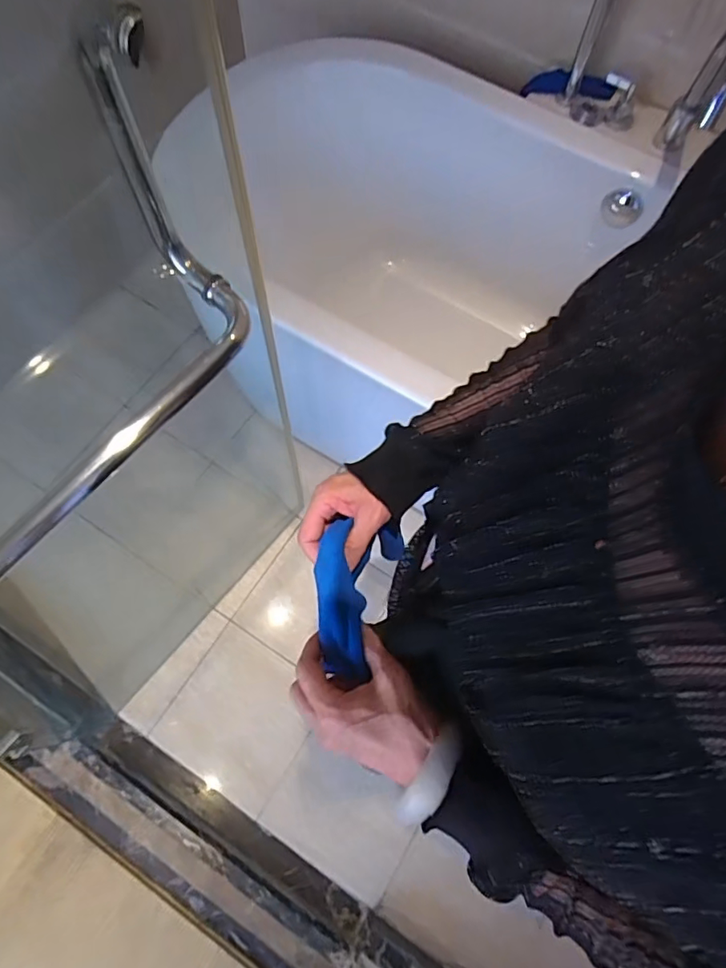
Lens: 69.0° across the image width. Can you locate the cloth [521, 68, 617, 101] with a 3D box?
[{"bbox_3d":[0.426,-0.824,1.088,0.182,0.046,0.013,6,41,5],"label":"cloth"}]

